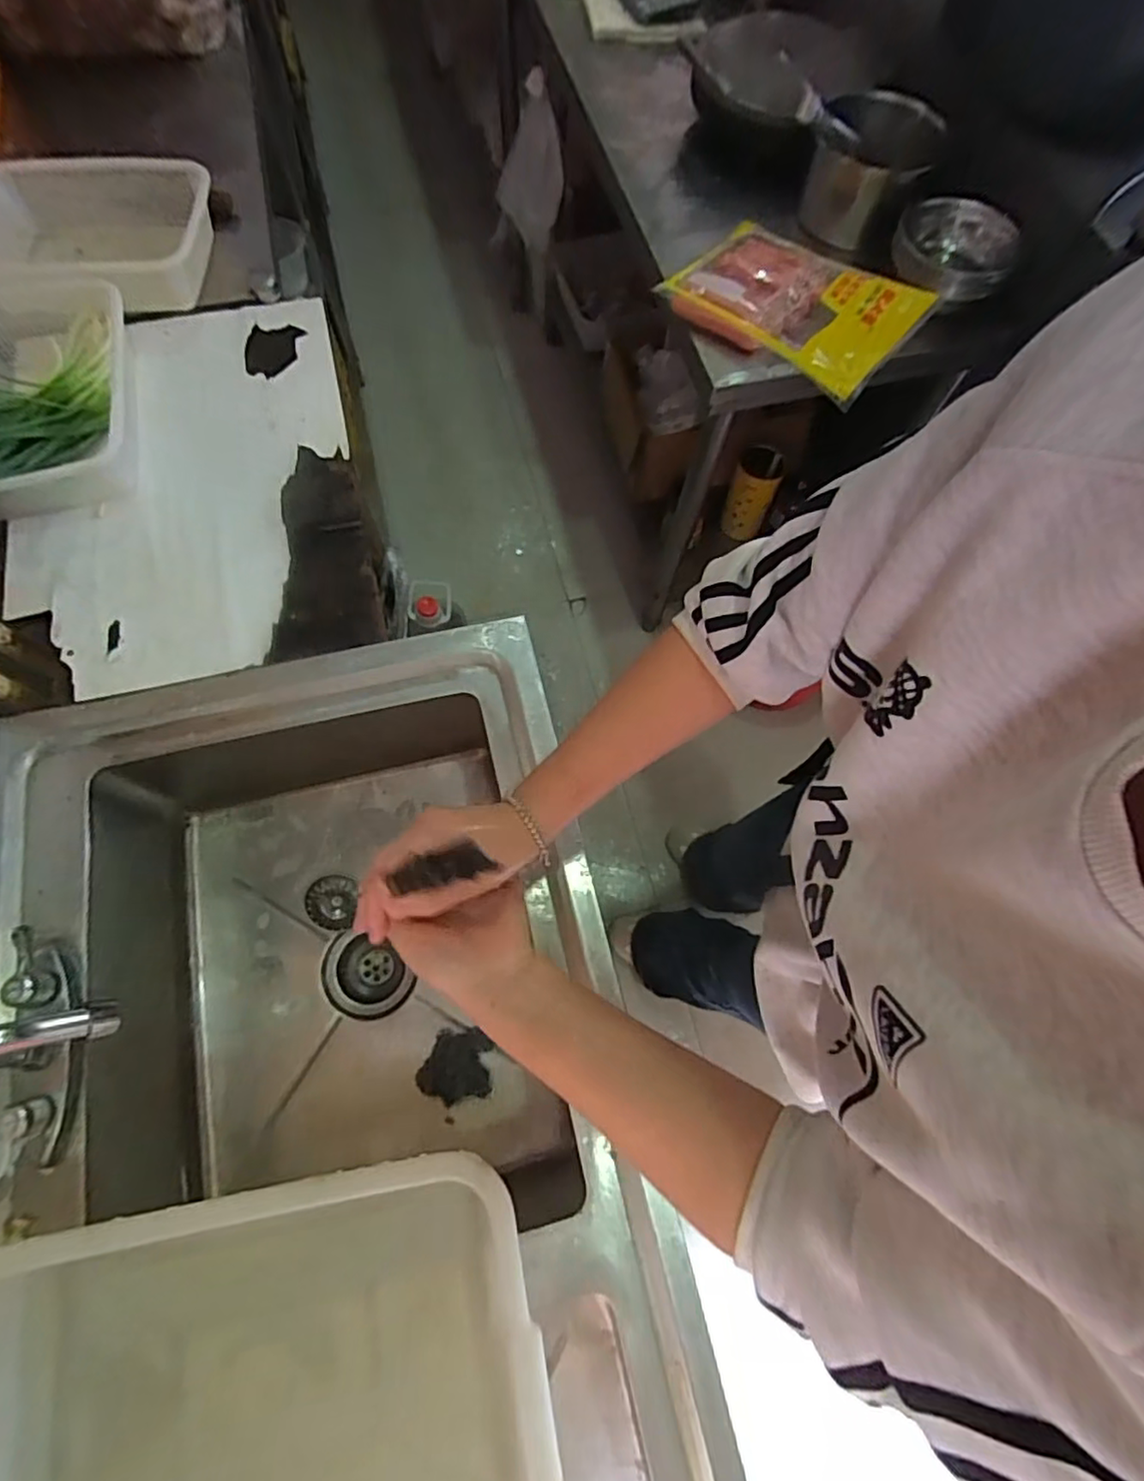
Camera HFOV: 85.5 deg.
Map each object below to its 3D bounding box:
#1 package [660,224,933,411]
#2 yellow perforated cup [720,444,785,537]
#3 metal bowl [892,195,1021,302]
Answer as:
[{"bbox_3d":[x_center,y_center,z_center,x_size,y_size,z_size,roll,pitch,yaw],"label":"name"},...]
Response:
[{"bbox_3d":[0.297,-0.601,0.847,0.287,0.042,0.212,38,73,11],"label":"package"},{"bbox_3d":[0.399,-0.552,1.381,0.095,0.190,0.104,1,70,-2],"label":"yellow perforated cup"},{"bbox_3d":[0.527,-0.681,0.856,0.157,0.043,0.157,1,70,-2],"label":"metal bowl"}]

